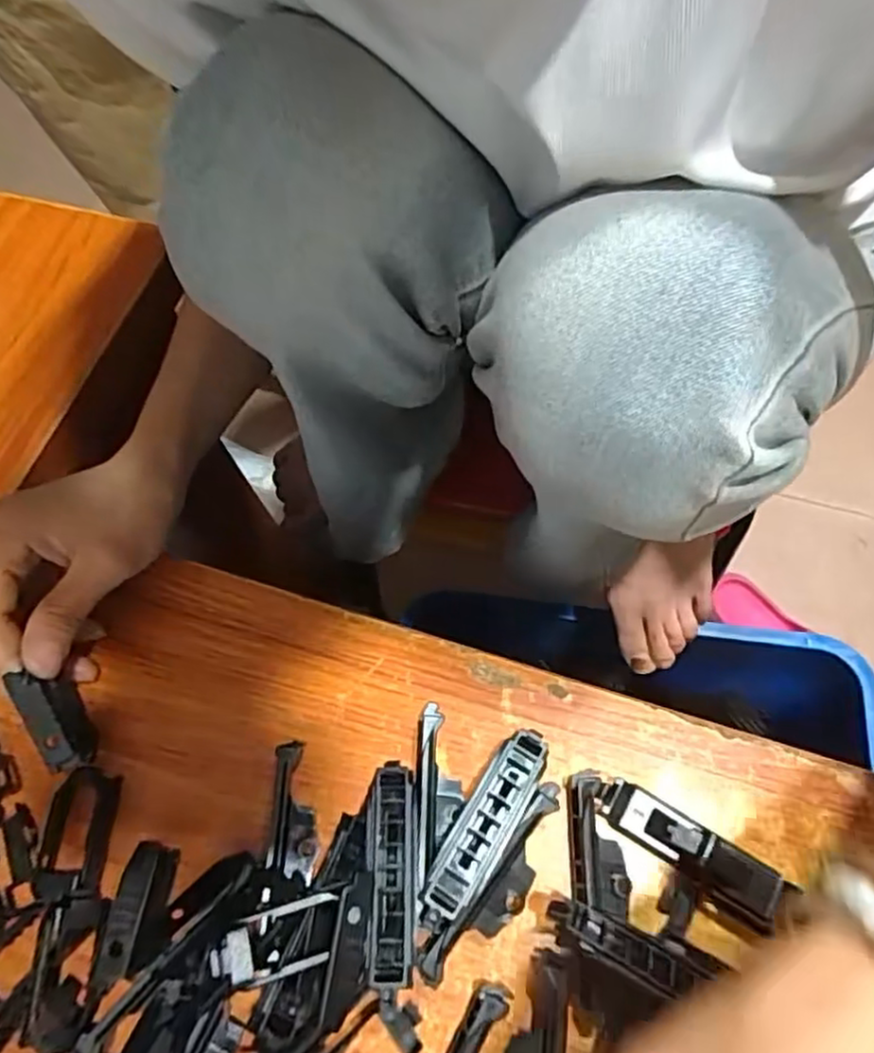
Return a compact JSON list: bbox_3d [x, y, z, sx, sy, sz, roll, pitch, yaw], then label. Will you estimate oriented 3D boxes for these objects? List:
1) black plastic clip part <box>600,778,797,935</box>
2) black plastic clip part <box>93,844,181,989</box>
[{"bbox_3d":[0.097,0.126,0.265,0.073,0.010,0.022,27,70,15],"label":"black plastic clip part"},{"bbox_3d":[-0.113,0.145,0.258,0.014,0.025,0.045,6,66,6],"label":"black plastic clip part"}]

